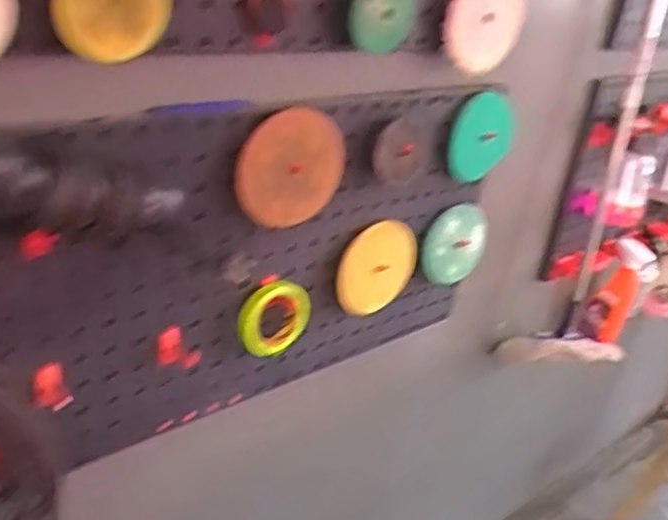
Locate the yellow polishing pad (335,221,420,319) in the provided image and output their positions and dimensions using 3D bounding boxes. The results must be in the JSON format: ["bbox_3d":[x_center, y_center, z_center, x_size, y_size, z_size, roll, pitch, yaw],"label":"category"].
[{"bbox_3d":[0.064,0.016,1.024,0.140,0.145,0.024,-14,33,-35],"label":"yellow polishing pad"}]

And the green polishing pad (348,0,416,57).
[{"bbox_3d":[0.063,-0.296,0.851,0.012,0.093,0.116,45,22,28],"label":"green polishing pad"}]

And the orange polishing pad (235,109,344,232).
[{"bbox_3d":[-0.050,-0.107,0.834,0.149,0.146,0.027,-14,33,-35],"label":"orange polishing pad"}]

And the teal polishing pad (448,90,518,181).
[{"bbox_3d":[0.231,-0.190,1.074,0.034,0.130,0.151,25,32,33],"label":"teal polishing pad"}]

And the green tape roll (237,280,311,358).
[{"bbox_3d":[-0.081,0.081,0.945,0.106,0.120,0.023,-7,29,-25],"label":"green tape roll"}]

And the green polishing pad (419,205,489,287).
[{"bbox_3d":[0.200,-0.022,1.156,0.130,0.143,0.023,-13,32,-33],"label":"green polishing pad"}]

